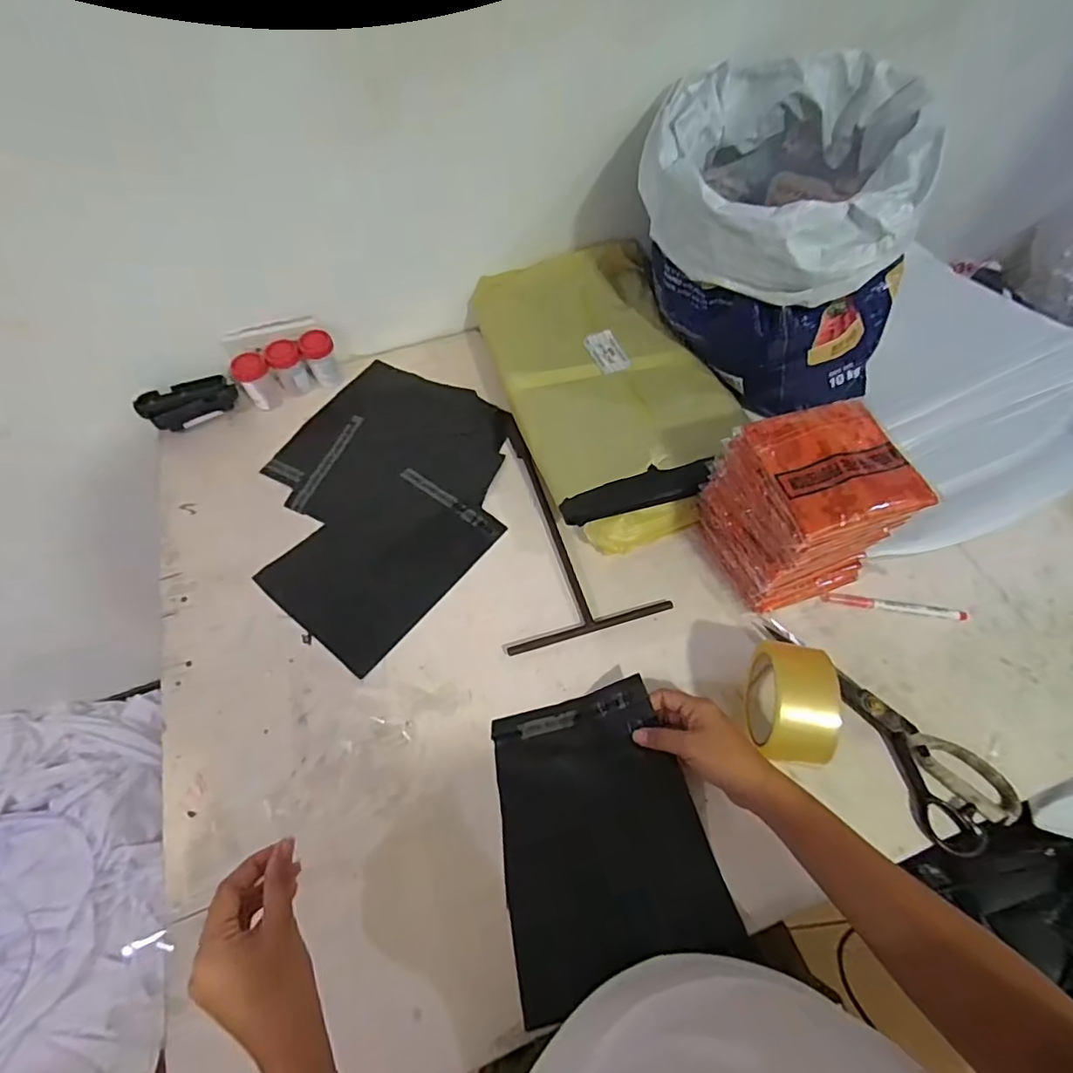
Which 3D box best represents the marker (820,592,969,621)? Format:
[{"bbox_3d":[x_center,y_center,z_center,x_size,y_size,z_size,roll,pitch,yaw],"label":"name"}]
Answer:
[{"bbox_3d":[0.379,0.074,0.588,0.144,0.008,0.014,8,59,6],"label":"marker"}]

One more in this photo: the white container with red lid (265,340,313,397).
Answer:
[{"bbox_3d":[-0.333,-0.227,0.748,0.041,0.066,0.046,-26,61,-14],"label":"white container with red lid"}]

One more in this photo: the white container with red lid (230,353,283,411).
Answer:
[{"bbox_3d":[-0.368,-0.205,0.729,0.041,0.068,0.038,-31,63,-17],"label":"white container with red lid"}]

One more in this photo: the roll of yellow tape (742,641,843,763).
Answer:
[{"bbox_3d":[0.222,0.155,0.495,0.056,0.097,0.098,5,59,4],"label":"roll of yellow tape"}]

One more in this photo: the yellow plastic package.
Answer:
[{"bbox_3d":[0.092,-0.199,0.717,0.259,0.096,0.427,-17,60,-9],"label":"yellow plastic package"}]

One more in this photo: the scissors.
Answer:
[{"bbox_3d":[0.329,0.168,0.533,0.089,0.017,0.253,-28,62,-15],"label":"scissors"}]

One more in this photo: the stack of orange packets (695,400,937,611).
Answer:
[{"bbox_3d":[0.266,-0.023,0.563,0.136,0.169,0.127,-15,59,-8],"label":"stack of orange packets"}]

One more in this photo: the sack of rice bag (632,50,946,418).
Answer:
[{"bbox_3d":[0.285,-0.368,0.666,0.307,0.251,0.327,13,60,8],"label":"sack of rice bag"}]

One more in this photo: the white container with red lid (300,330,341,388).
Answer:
[{"bbox_3d":[-0.293,-0.246,0.753,0.041,0.071,0.040,-26,61,-14],"label":"white container with red lid"}]

